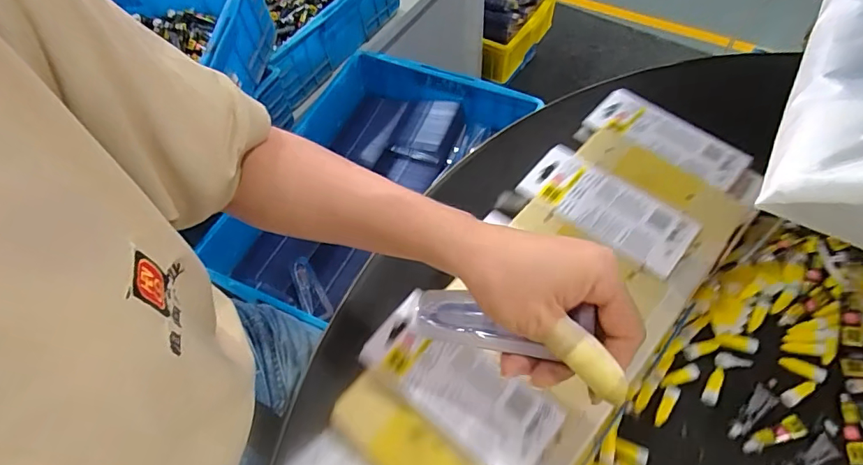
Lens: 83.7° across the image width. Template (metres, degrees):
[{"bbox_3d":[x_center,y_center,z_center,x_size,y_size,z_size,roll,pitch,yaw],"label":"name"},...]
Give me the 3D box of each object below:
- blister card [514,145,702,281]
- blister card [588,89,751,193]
[{"bbox_3d":[0.169,-0.021,0.471,0.156,0.018,0.075,38,67,22],"label":"blister card"},{"bbox_3d":[0.257,-0.105,0.526,0.161,0.014,0.074,40,68,23],"label":"blister card"}]

